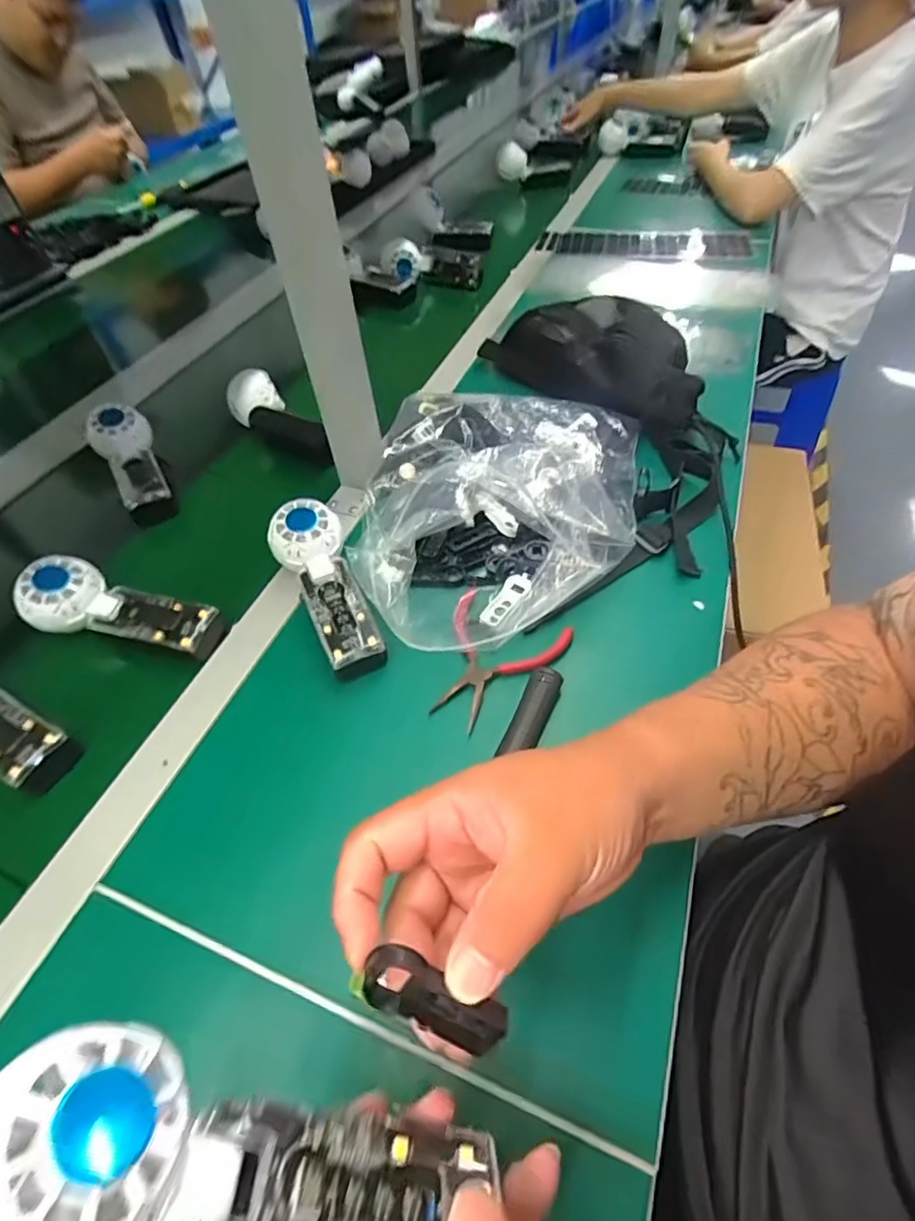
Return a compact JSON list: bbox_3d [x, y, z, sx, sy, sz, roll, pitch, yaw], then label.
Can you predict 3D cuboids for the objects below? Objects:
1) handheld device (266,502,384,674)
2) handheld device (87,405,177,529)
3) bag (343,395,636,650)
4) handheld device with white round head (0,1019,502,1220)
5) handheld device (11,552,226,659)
[{"bbox_3d":[-0.111,-0.020,0.468,0.064,0.057,0.163,-20,53,-13],"label":"handheld device"},{"bbox_3d":[-0.349,-0.164,0.603,0.063,0.053,0.158,-31,56,-20],"label":"handheld device"},{"bbox_3d":[0.034,-0.110,0.517,0.258,0.066,0.330,8,52,9],"label":"bag"},{"bbox_3d":[-0.066,0.179,0.175,0.164,0.033,0.055,31,50,-20],"label":"handheld device with white round head"},{"bbox_3d":[-0.278,-0.001,0.461,0.163,0.049,0.056,11,53,12],"label":"handheld device"}]

